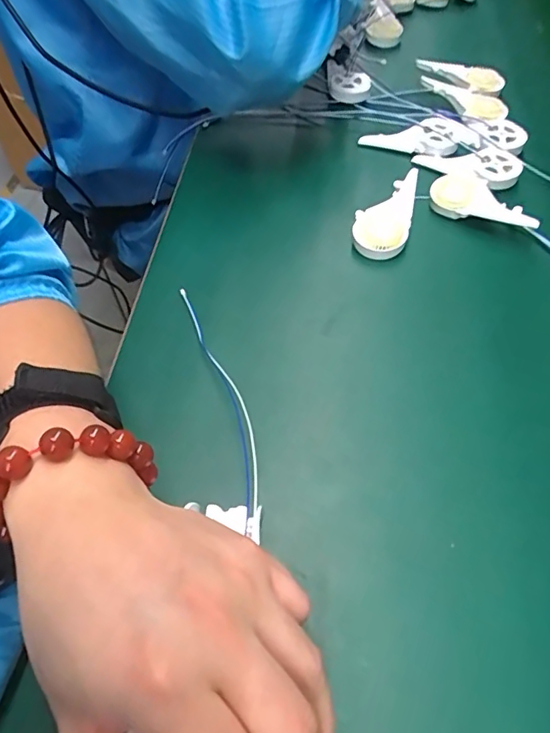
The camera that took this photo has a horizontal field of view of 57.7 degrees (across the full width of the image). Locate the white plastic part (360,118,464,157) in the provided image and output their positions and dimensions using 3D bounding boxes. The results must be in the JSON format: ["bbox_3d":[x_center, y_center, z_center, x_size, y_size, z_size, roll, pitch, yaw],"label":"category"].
[{"bbox_3d":[0.133,-0.222,0.489,0.095,0.023,0.042,6,59,4],"label":"white plastic part"}]

